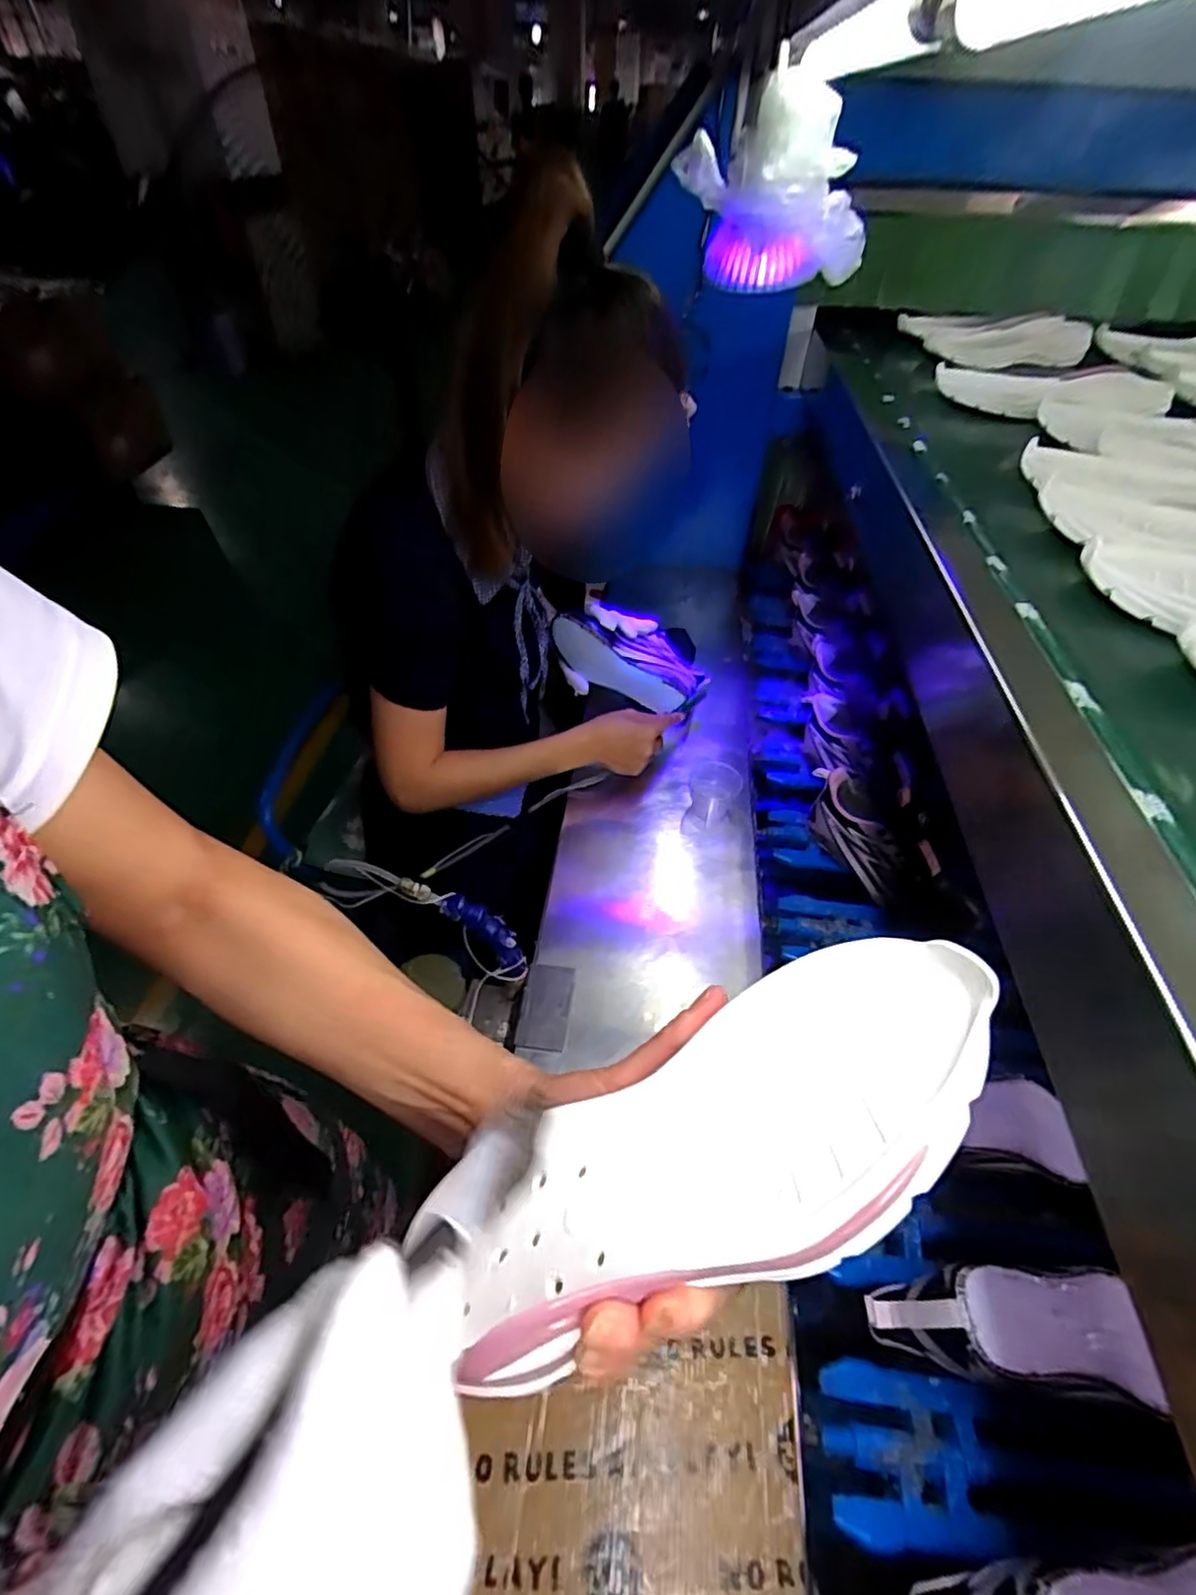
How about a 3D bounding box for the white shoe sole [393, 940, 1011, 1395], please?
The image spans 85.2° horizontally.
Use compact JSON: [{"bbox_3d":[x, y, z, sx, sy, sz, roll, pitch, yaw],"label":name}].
[{"bbox_3d":[0.037,0.123,0.230,0.219,0.029,0.084,-31,48,6],"label":"white shoe sole"}]

